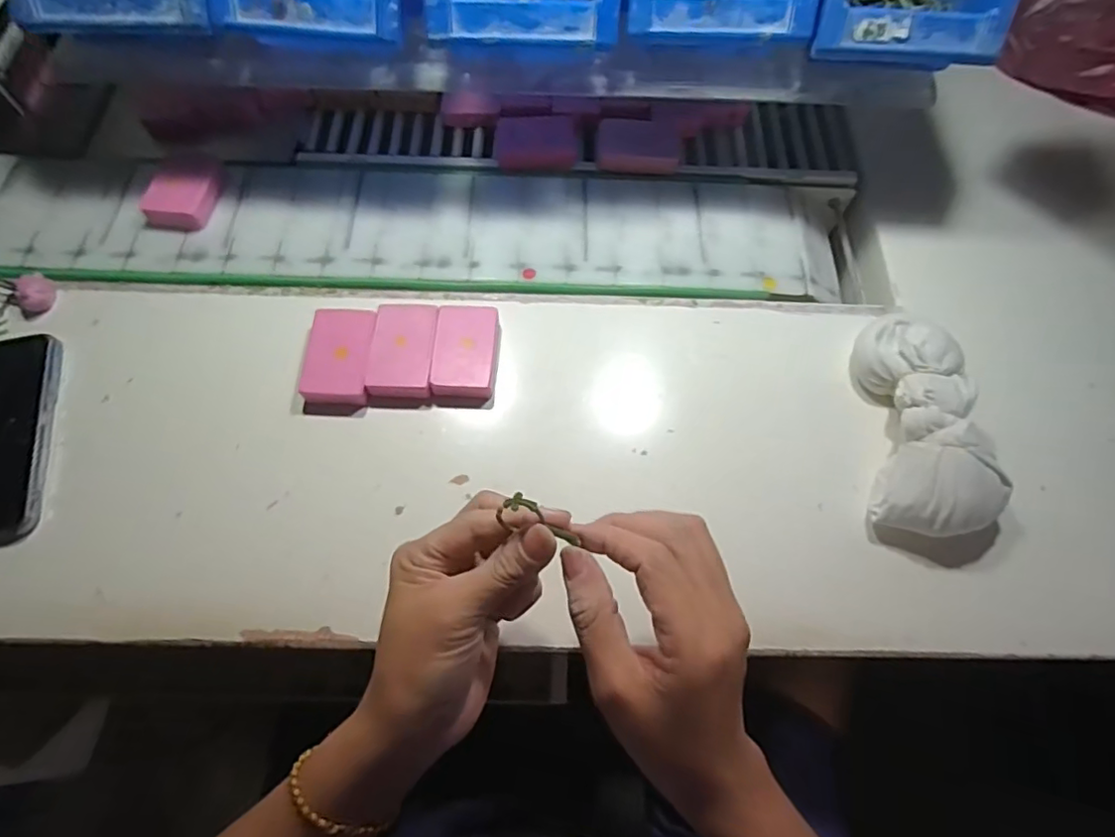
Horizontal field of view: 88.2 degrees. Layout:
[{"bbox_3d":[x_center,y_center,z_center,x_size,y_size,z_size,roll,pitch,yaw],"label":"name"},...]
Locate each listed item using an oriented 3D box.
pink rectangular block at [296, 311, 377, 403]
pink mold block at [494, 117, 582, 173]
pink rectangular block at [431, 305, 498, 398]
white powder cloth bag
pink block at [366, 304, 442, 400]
[{"bbox_3d":[-0.156,-0.045,0.415,0.046,0.018,0.070,2,68,-1],"label":"pink rectangular block"},{"bbox_3d":[-0.016,-0.239,0.498,0.071,0.020,0.049,0,68,-2],"label":"pink mold block"},{"bbox_3d":[-0.066,-0.049,0.418,0.043,0.021,0.069,3,68,-1],"label":"pink rectangular block"},{"bbox_3d":[0.258,0.002,0.399,0.081,0.050,0.165,7,68,1],"label":"white powder cloth bag"},{"bbox_3d":[-0.110,-0.048,0.416,0.043,0.019,0.069,3,68,-1],"label":"pink block"}]

